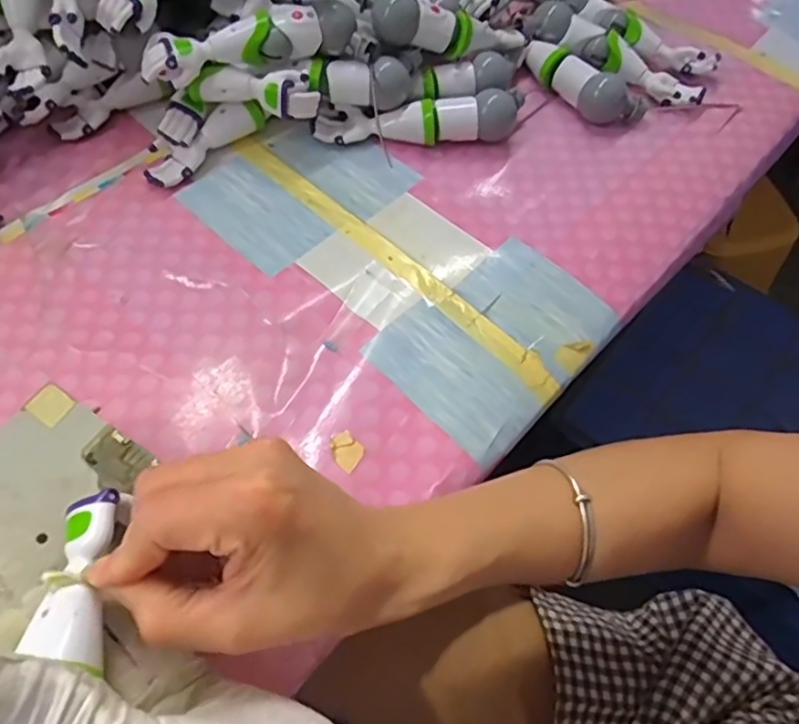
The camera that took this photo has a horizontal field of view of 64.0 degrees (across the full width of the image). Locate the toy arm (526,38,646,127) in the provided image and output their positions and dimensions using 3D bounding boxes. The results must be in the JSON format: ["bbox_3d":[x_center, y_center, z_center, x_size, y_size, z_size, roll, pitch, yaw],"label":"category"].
[{"bbox_3d":[0.144,-0.224,0.511,0.105,0.035,0.030,35,64,17],"label":"toy arm"}]

